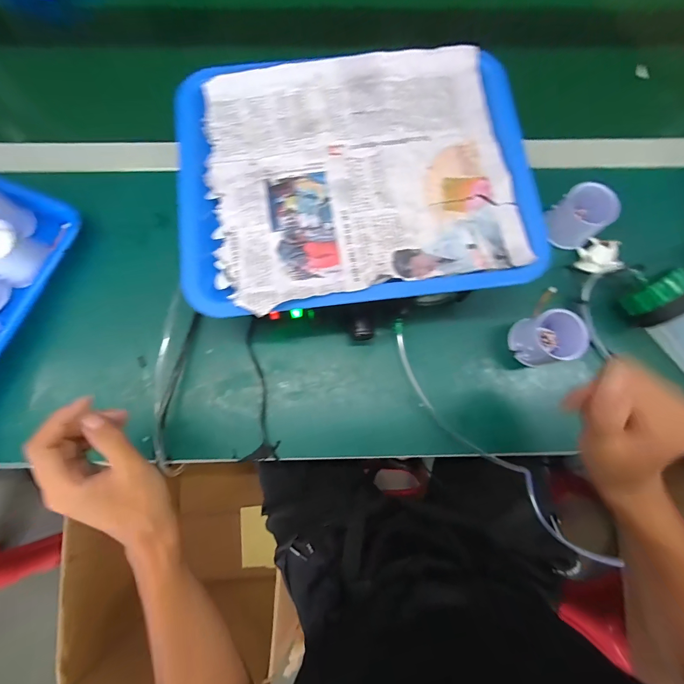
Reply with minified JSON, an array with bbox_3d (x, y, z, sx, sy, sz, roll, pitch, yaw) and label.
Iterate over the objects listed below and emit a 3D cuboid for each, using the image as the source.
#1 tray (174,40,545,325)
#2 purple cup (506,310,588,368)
[{"bbox_3d":[0.013,-0.163,0.329,0.327,0.021,0.257,-7,78,-2],"label":"tray"},{"bbox_3d":[0.217,-0.003,0.364,0.050,0.053,0.054,0,77,-1],"label":"purple cup"}]

